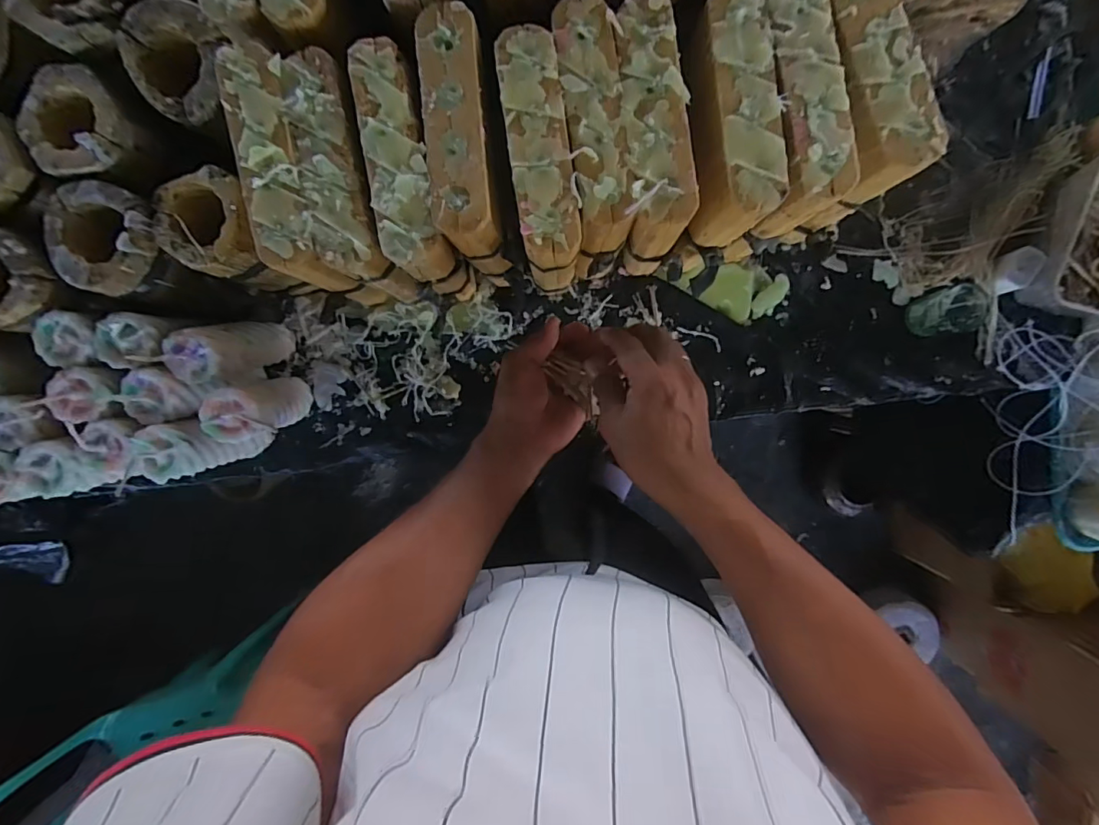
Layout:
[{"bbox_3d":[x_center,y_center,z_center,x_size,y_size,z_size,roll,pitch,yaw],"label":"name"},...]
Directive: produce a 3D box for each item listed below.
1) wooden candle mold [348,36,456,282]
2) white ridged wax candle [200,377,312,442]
[{"bbox_3d":[-0.117,-0.195,0.398,0.050,0.058,0.169,-10,94,1],"label":"wooden candle mold"},{"bbox_3d":[-0.301,-0.006,0.526,0.052,0.136,0.054,0,94,0],"label":"white ridged wax candle"}]

